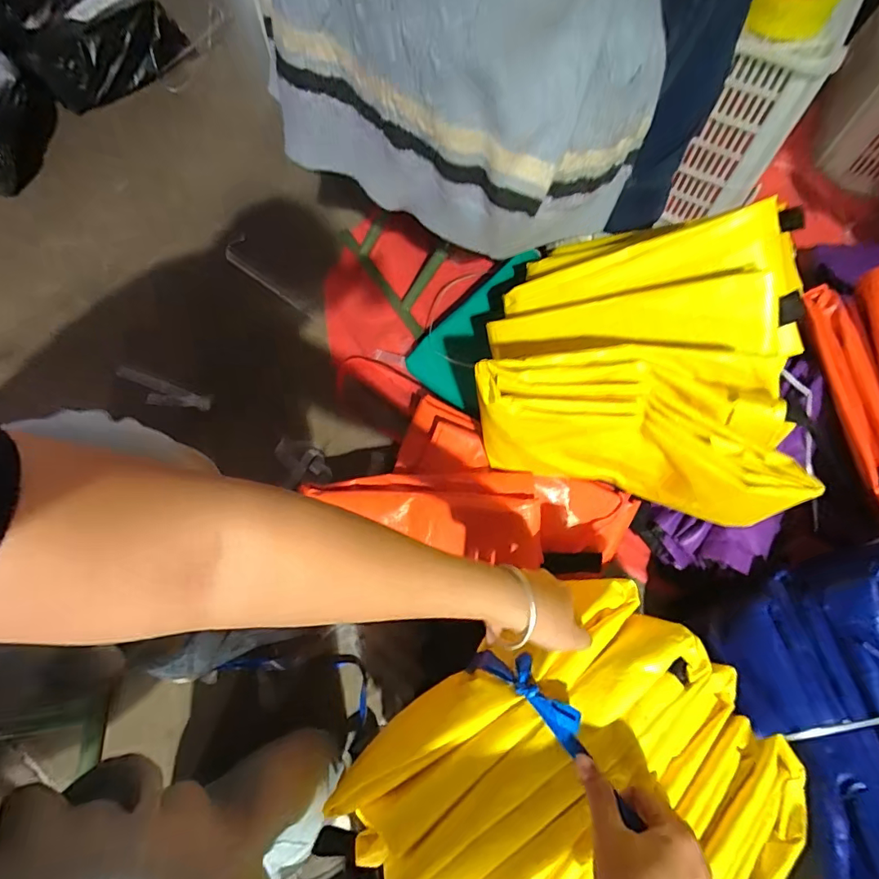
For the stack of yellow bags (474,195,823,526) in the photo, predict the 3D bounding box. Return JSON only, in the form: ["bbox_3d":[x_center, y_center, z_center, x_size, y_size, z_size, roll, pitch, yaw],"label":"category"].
[{"bbox_3d":[0.219,-0.101,0.549,0.307,0.166,0.317,19,68,8],"label":"stack of yellow bags"}]

